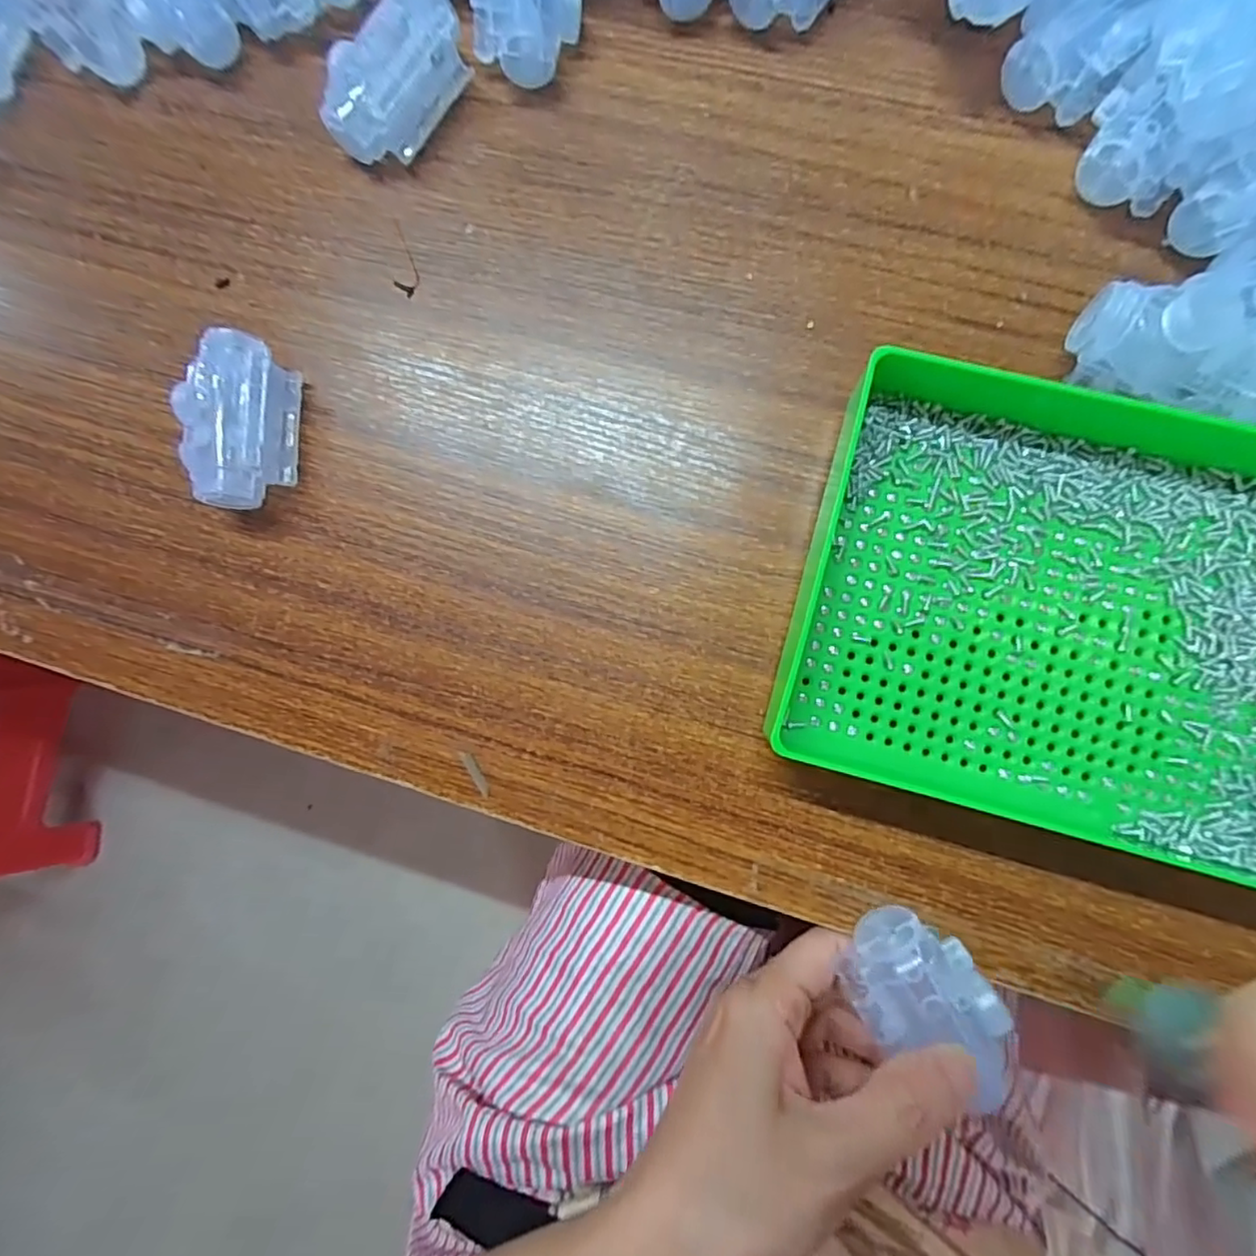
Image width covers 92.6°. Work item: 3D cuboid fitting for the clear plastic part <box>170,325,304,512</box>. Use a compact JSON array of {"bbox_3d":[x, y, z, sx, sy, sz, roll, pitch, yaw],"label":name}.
[{"bbox_3d":[-0.165,-0.087,0.254,0.039,0.026,0.070,-2,87,7],"label":"clear plastic part"}]

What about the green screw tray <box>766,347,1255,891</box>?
[{"bbox_3d":[0.187,0.000,0.216,0.240,0.030,0.159,15,89,7],"label":"green screw tray"}]

